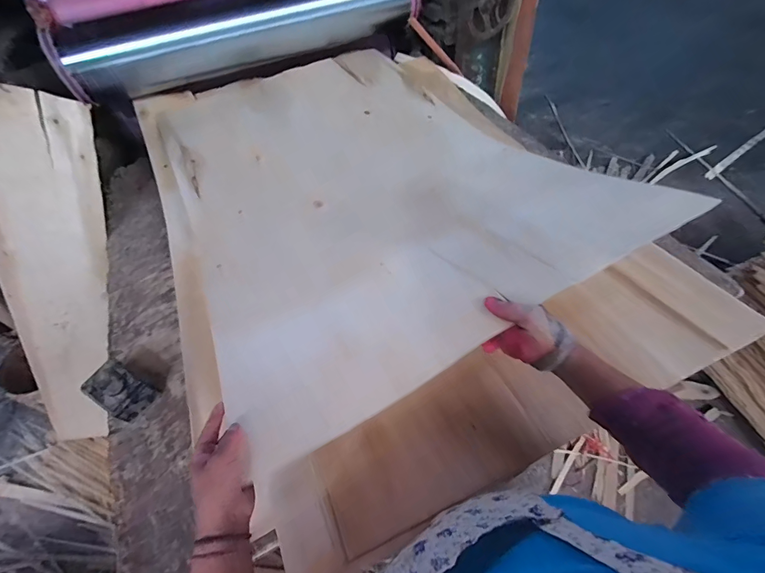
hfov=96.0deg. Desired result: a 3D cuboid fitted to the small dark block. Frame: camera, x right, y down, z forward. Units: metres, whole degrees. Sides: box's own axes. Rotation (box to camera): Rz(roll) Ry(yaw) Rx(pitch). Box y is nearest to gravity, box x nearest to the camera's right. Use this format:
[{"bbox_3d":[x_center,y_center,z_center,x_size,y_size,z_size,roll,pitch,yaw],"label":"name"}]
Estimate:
[{"bbox_3d":[-0.495,0.198,0.654,0.107,0.066,0.076,24,59,19],"label":"small dark block"}]

